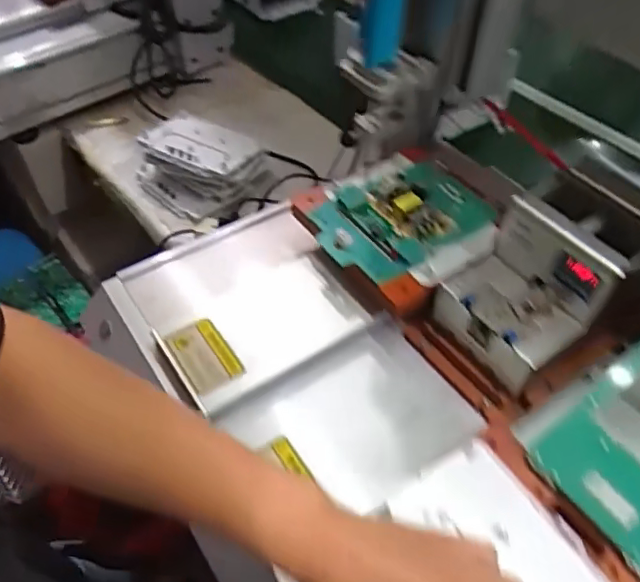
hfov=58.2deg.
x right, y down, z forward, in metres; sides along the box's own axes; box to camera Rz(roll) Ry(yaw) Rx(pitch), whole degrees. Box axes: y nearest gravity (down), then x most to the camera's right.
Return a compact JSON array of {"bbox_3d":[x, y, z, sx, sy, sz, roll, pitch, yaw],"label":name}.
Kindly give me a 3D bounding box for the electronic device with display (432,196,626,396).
[{"bbox_3d":[0.197,-0.001,0.561,0.122,0.111,0.128,-29,55,-18],"label":"electronic device with display"}]

